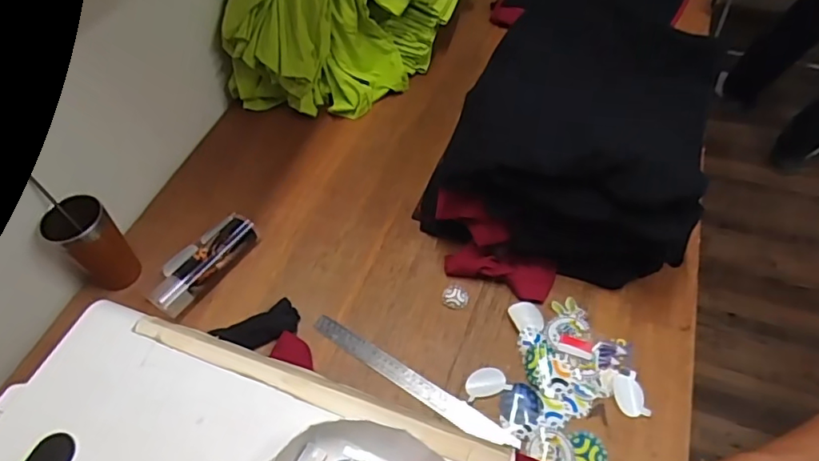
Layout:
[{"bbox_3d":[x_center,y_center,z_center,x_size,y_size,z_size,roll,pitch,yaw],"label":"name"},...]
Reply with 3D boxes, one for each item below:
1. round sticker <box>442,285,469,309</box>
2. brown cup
[{"bbox_3d":[0.068,0.099,0.807,0.040,0.004,0.037,-2,52,3],"label":"round sticker"},{"bbox_3d":[-0.459,0.029,0.806,0.086,0.149,0.077,34,62,27],"label":"brown cup"}]

